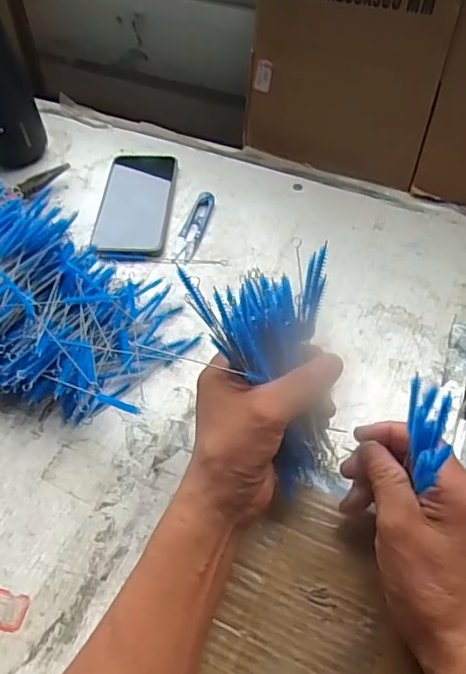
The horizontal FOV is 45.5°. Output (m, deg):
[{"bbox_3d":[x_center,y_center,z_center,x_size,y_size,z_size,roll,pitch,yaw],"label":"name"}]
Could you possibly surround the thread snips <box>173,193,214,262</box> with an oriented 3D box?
[{"bbox_3d":[-0.042,-0.121,0.603,0.024,0.008,0.100,10,53,10],"label":"thread snips"}]

